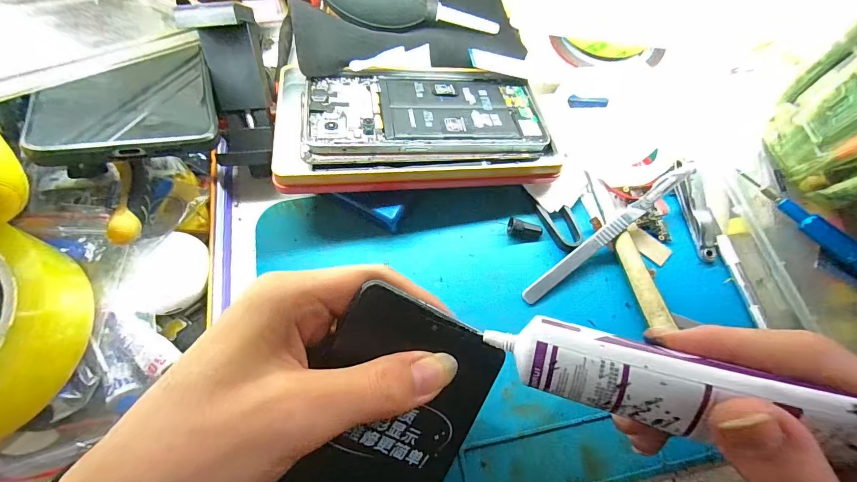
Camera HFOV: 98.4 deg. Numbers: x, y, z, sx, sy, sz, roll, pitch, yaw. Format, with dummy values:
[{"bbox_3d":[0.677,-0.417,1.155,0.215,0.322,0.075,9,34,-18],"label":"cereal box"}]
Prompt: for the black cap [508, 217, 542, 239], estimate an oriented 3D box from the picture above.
[{"bbox_3d":[0.062,-0.007,0.239,0.022,0.009,0.011,15,67,4],"label":"black cap"}]

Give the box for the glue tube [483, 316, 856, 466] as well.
[{"bbox_3d":[0.083,0.051,0.135,0.121,0.022,0.028,7,65,21],"label":"glue tube"}]

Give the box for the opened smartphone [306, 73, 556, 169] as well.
[{"bbox_3d":[0.001,-0.085,0.244,0.156,0.017,0.079,-6,67,-5],"label":"opened smartphone"}]

